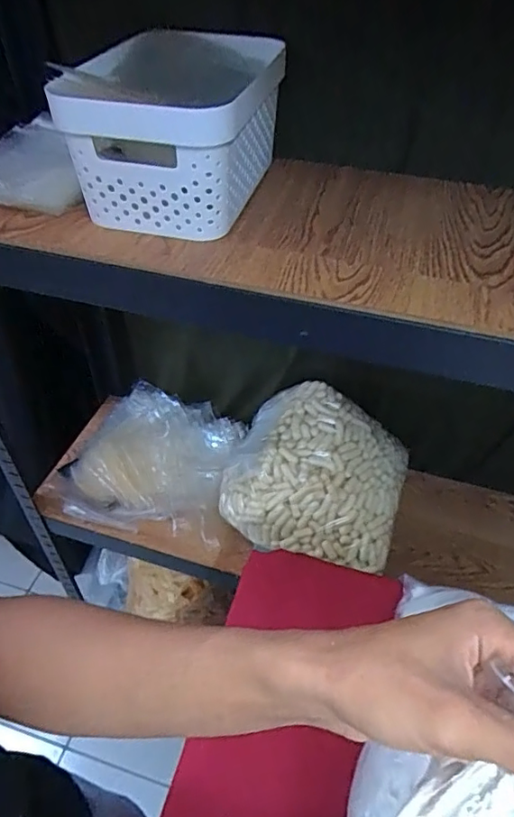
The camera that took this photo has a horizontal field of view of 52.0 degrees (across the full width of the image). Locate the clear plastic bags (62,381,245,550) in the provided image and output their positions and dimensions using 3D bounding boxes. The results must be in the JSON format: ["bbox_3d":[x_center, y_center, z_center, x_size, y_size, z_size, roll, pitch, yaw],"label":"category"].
[{"bbox_3d":[-0.169,0.069,0.900,0.267,0.083,0.267,9,46,8],"label":"clear plastic bags"}]

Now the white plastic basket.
[{"bbox_3d":[-0.081,-0.289,0.549,0.172,0.132,0.242,12,46,11],"label":"white plastic basket"}]

